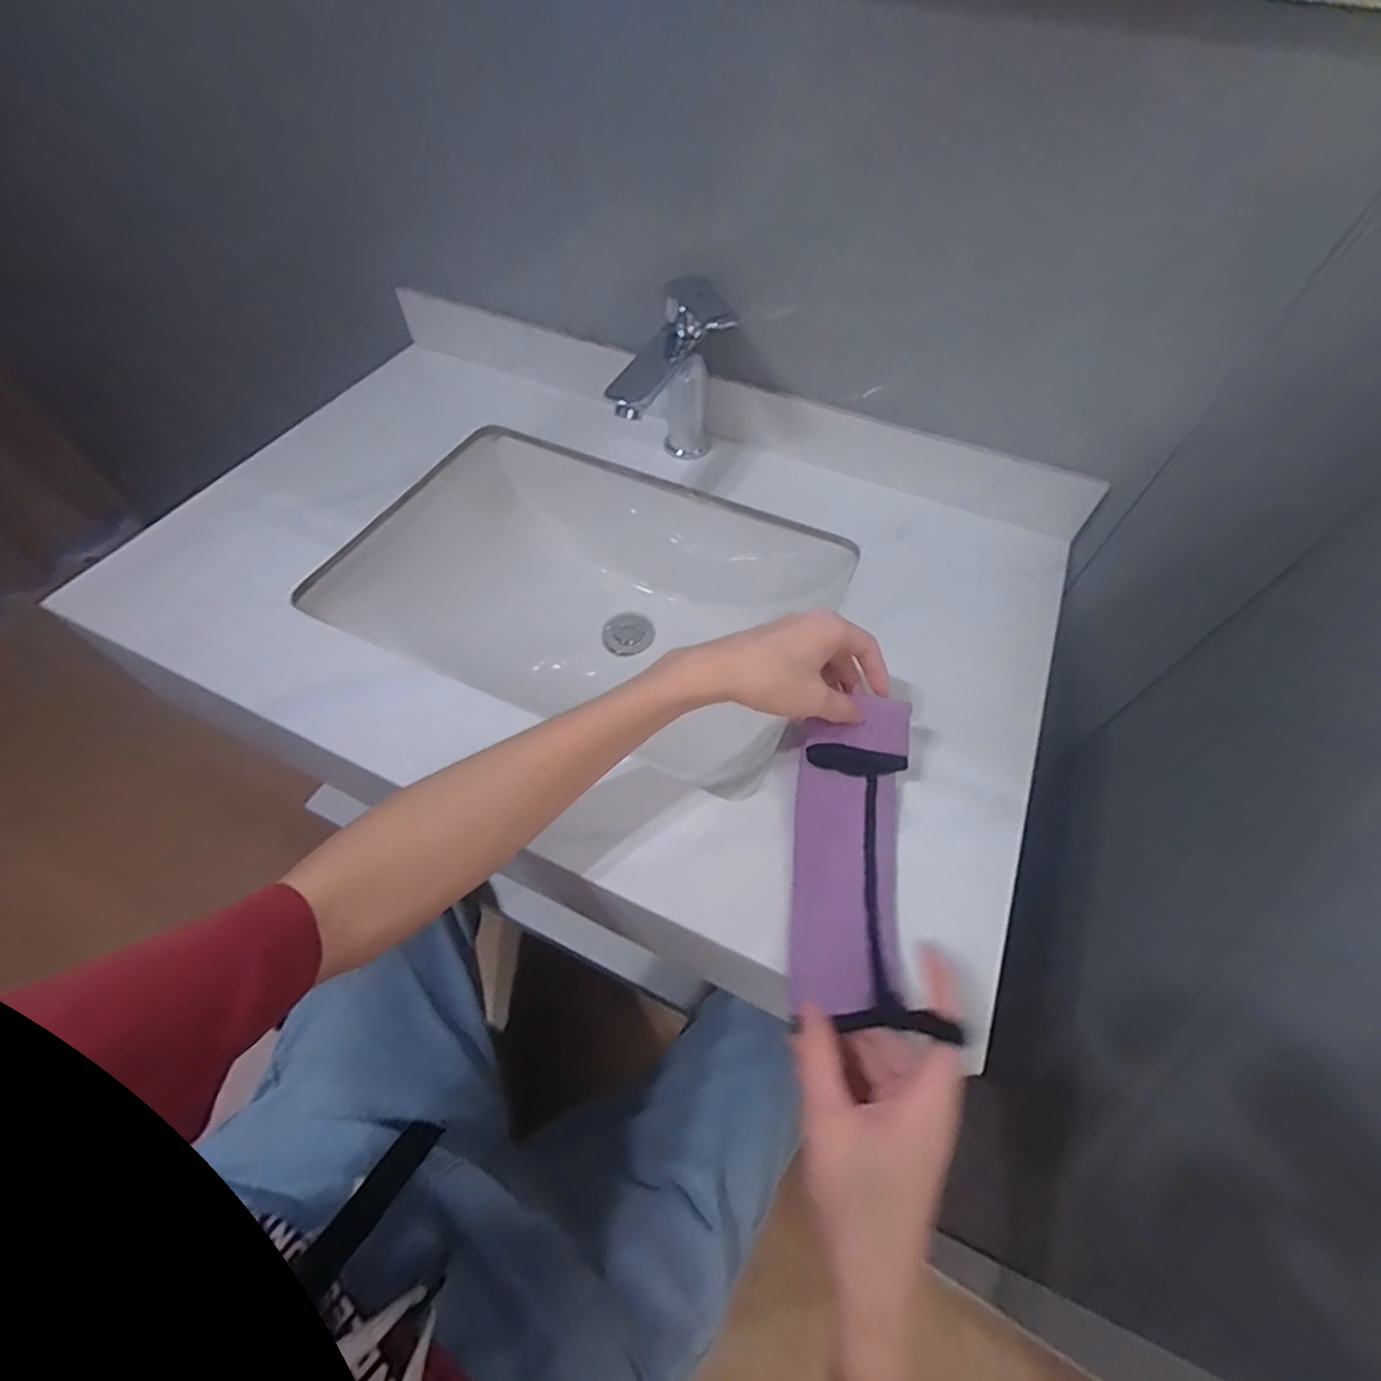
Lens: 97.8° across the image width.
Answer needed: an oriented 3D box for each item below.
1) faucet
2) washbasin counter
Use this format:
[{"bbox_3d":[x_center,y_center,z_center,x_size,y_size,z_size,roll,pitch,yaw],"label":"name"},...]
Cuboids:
[{"bbox_3d":[-0.015,-0.270,0.565,0.072,0.161,0.153,24,60,13],"label":"faucet"},{"bbox_3d":[-0.094,-0.114,0.591,0.826,0.152,0.543,24,60,13],"label":"washbasin counter"}]

